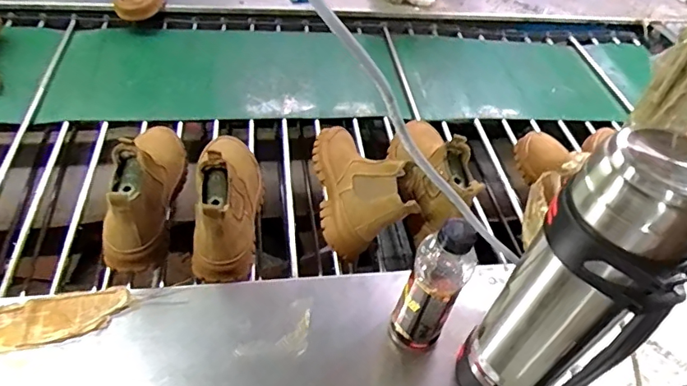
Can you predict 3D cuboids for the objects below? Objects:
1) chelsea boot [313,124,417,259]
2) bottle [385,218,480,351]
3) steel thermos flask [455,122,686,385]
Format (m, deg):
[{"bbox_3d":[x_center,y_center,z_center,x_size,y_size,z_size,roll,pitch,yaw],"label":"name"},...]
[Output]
[{"bbox_3d":[0.028,-0.019,0.880,0.160,0.088,0.246,-28,49,8],"label":"chelsea boot"},{"bbox_3d":[0.110,0.128,0.622,0.059,0.236,0.068,-31,59,-29],"label":"bottle"},{"bbox_3d":[0.226,0.117,0.505,0.099,0.384,0.127,-34,61,-31],"label":"steel thermos flask"}]

